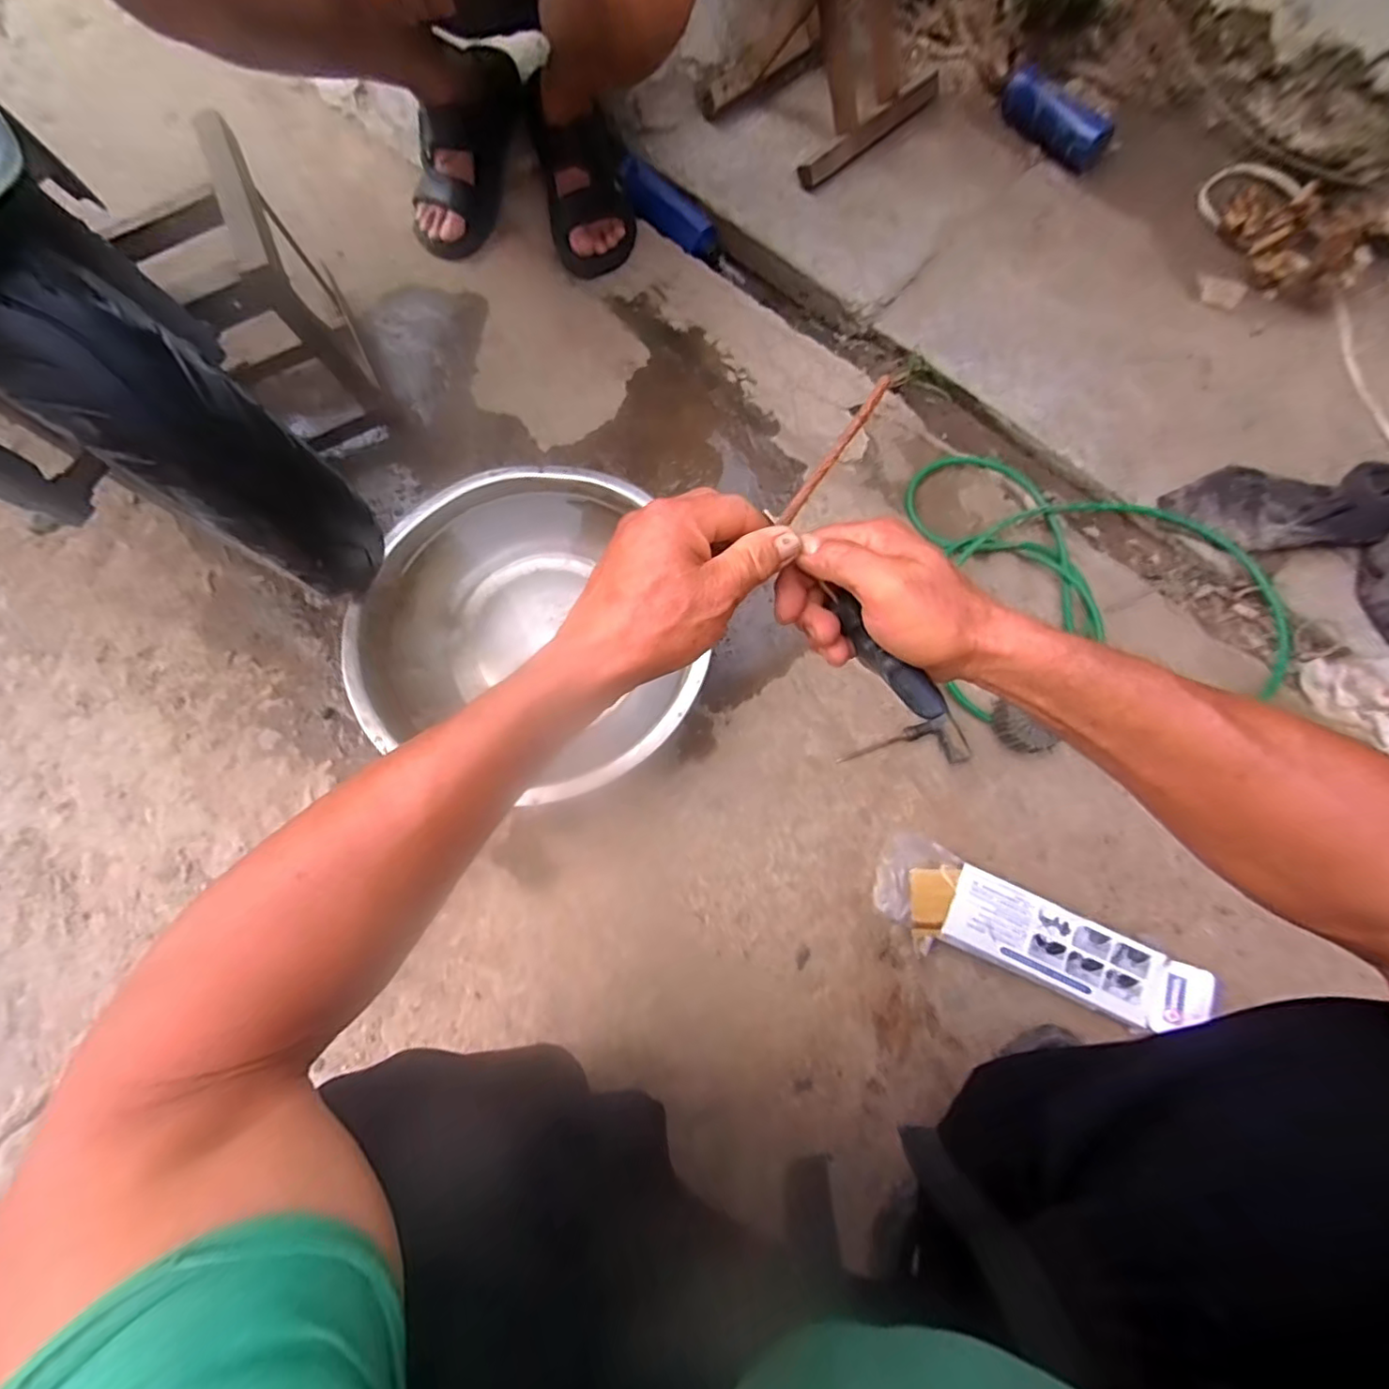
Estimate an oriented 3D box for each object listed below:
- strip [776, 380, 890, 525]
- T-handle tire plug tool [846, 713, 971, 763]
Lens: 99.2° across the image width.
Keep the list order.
[{"bbox_3d":[0.077,-0.133,0.323,0.008,0.005,0.097,36,89,10],"label":"strip"},{"bbox_3d":[0.240,0.068,0.670,0.136,0.021,0.054,-19,75,-5],"label":"T-handle tire plug tool"}]

